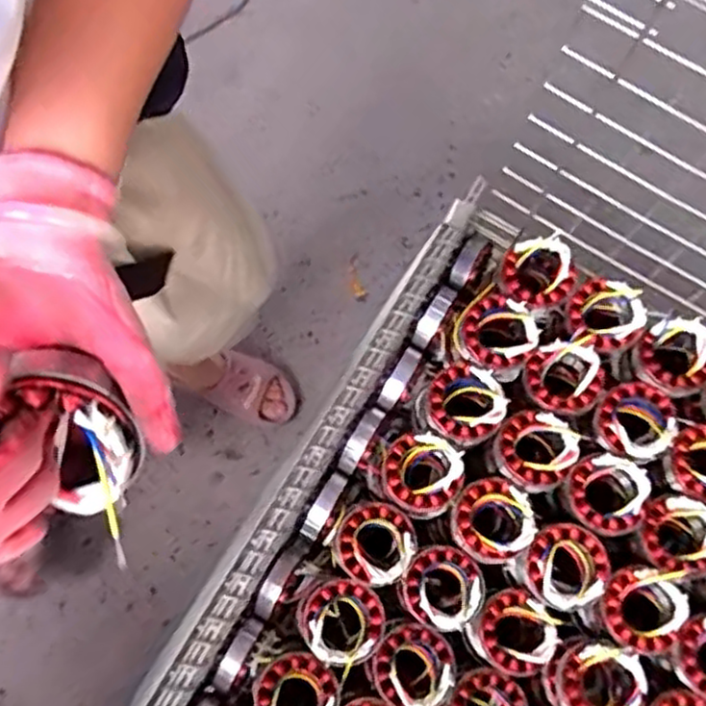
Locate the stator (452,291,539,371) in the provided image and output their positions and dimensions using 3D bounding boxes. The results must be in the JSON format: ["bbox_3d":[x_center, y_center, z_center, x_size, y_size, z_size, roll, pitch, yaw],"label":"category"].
[{"bbox_3d":[0.162,-0.022,0.848,0.082,0.051,0.088,0,76,-1],"label":"stator"}]

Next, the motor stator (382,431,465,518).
[{"bbox_3d":[0.075,0.134,0.816,0.088,0.051,0.082,0,76,-1],"label":"motor stator"}]

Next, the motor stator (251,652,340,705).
[{"bbox_3d":[-0.060,0.364,0.786,0.084,0.059,0.084,0,76,-1],"label":"motor stator"}]

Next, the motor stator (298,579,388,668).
[{"bbox_3d":[-0.011,0.289,0.797,0.088,0.033,0.084,0,76,-1],"label":"motor stator"}]

